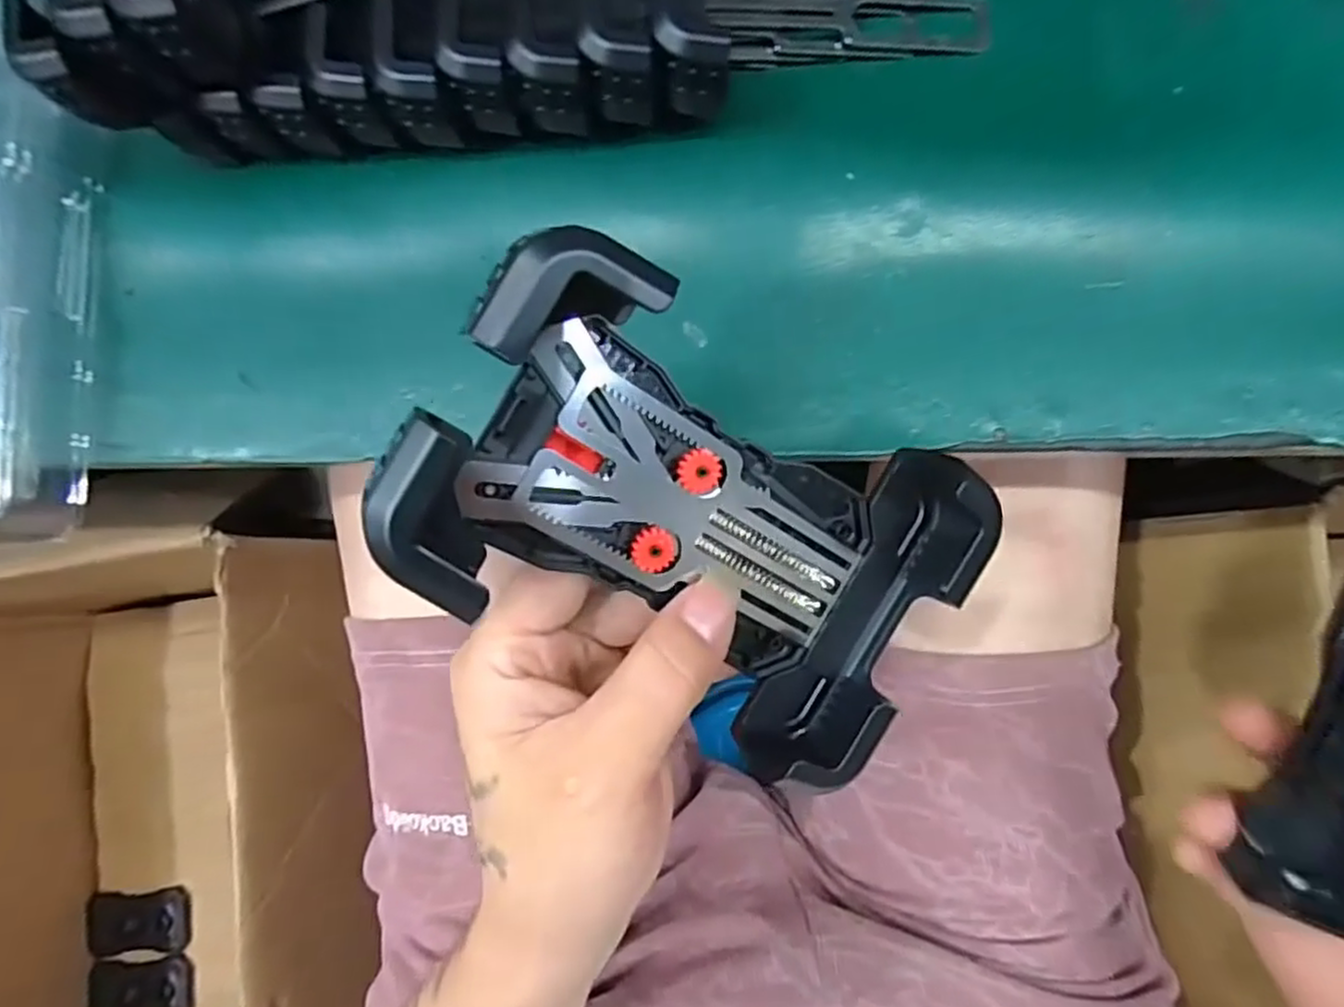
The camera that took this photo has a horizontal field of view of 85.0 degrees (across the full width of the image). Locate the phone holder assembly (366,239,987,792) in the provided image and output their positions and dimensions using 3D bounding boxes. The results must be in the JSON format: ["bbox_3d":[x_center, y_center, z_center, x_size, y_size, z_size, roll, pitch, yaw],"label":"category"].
[{"bbox_3d":[0.012,0.008,0.184,0.151,0.037,0.090,30,89,-23],"label":"phone holder assembly"}]

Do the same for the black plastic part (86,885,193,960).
[{"bbox_3d":[-0.539,0.420,0.728,0.115,0.018,0.058,-10,84,6],"label":"black plastic part"}]

